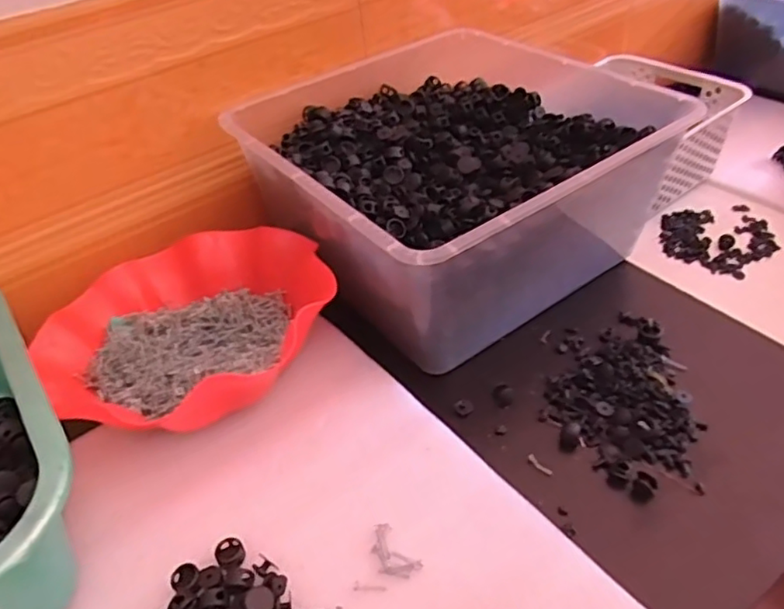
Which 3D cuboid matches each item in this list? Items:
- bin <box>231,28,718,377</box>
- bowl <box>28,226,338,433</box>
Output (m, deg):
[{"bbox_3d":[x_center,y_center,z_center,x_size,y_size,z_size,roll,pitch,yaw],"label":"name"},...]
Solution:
[{"bbox_3d":[0.049,-0.112,0.565,0.291,0.138,0.303,-29,47,-23],"label":"bin"},{"bbox_3d":[-0.155,0.009,0.486,0.217,0.062,0.202,-3,42,3],"label":"bowl"}]

